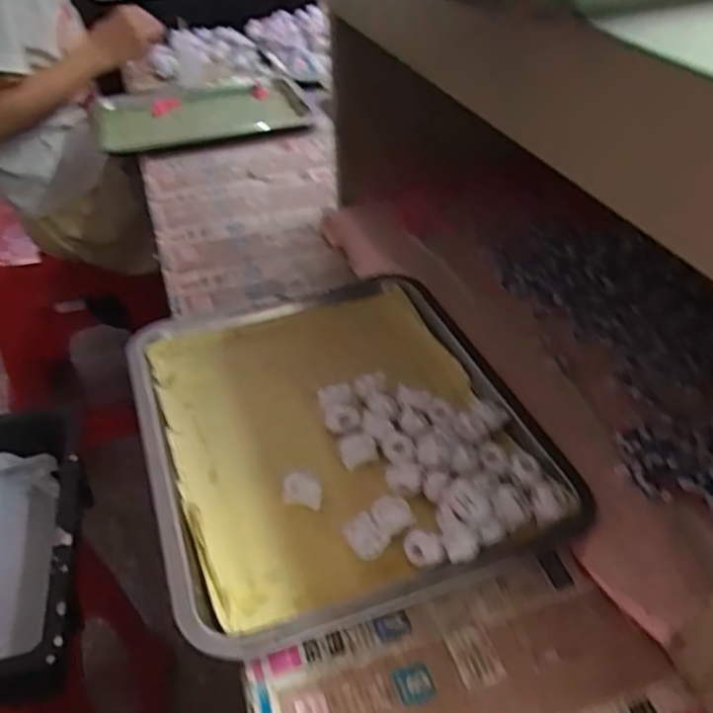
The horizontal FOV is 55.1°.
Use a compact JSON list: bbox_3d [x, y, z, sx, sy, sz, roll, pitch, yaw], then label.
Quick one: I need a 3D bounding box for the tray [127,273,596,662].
[{"bbox_3d":[-0.018,0.040,0.504,0.264,0.029,0.329,-14,41,-14],"label":"tray"}]

